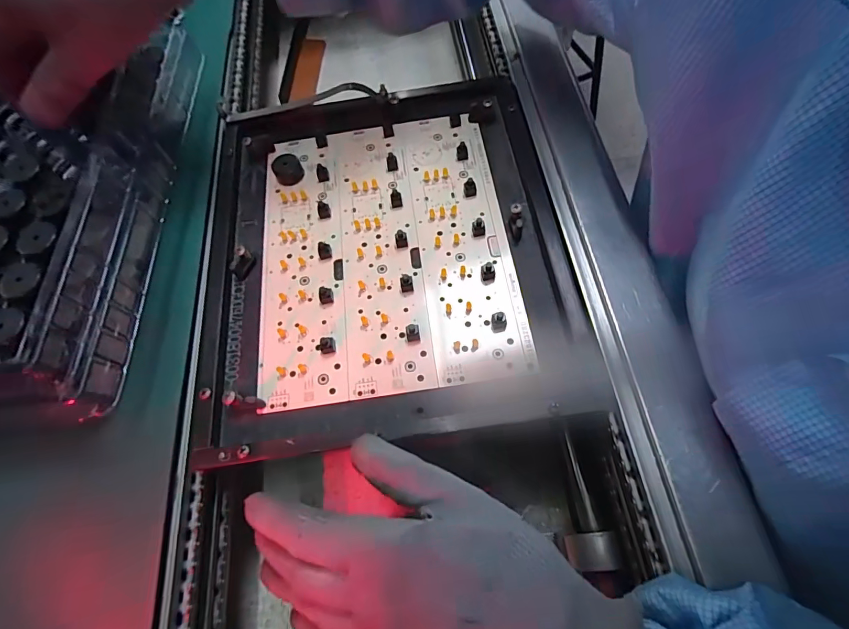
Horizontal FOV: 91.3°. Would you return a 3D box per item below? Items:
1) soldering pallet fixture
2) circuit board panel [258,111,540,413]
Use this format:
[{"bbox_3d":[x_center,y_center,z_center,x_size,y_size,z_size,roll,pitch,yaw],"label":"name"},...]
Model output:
[{"bbox_3d":[-0.030,-0.051,0.286,0.242,0.018,0.264,-8,65,-1],"label":"soldering pallet fixture"},{"bbox_3d":[-0.030,-0.052,0.289,0.166,0.011,0.214,-8,65,-1],"label":"circuit board panel"}]

